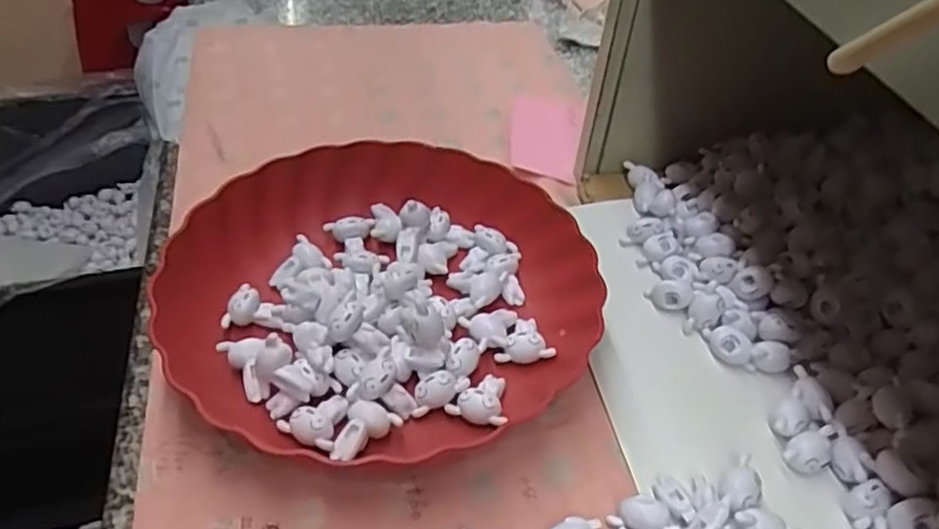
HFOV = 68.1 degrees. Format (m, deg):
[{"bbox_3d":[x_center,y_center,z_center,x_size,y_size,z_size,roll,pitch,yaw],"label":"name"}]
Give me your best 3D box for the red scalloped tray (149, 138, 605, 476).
[{"bbox_3d":[-0.048,0.008,0.415,0.238,0.037,0.220,7,47,8],"label":"red scalloped tray"}]

